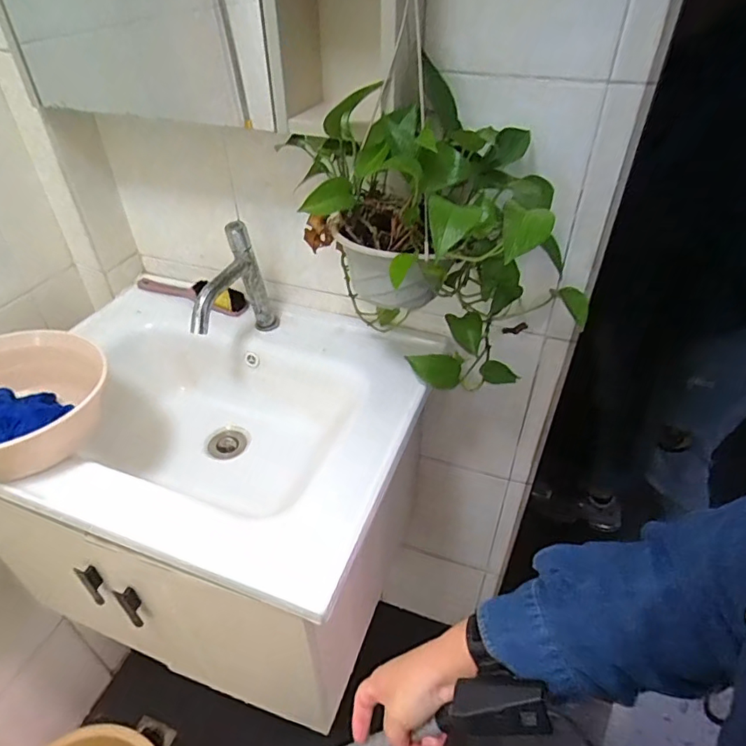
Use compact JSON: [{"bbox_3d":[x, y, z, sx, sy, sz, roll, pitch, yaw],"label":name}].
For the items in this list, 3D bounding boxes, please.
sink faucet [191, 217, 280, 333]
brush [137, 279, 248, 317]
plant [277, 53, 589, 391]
[{"bbox_3d":[-0.221,-0.121,0.799,0.035,0.188,0.170,20,43,23],"label":"sink faucet"},{"bbox_3d":[-0.339,-0.152,0.946,0.235,0.043,0.045,18,42,21],"label":"brush"},{"bbox_3d":[0.073,-0.143,0.663,0.353,0.356,0.238,31,48,33],"label":"plant"}]

